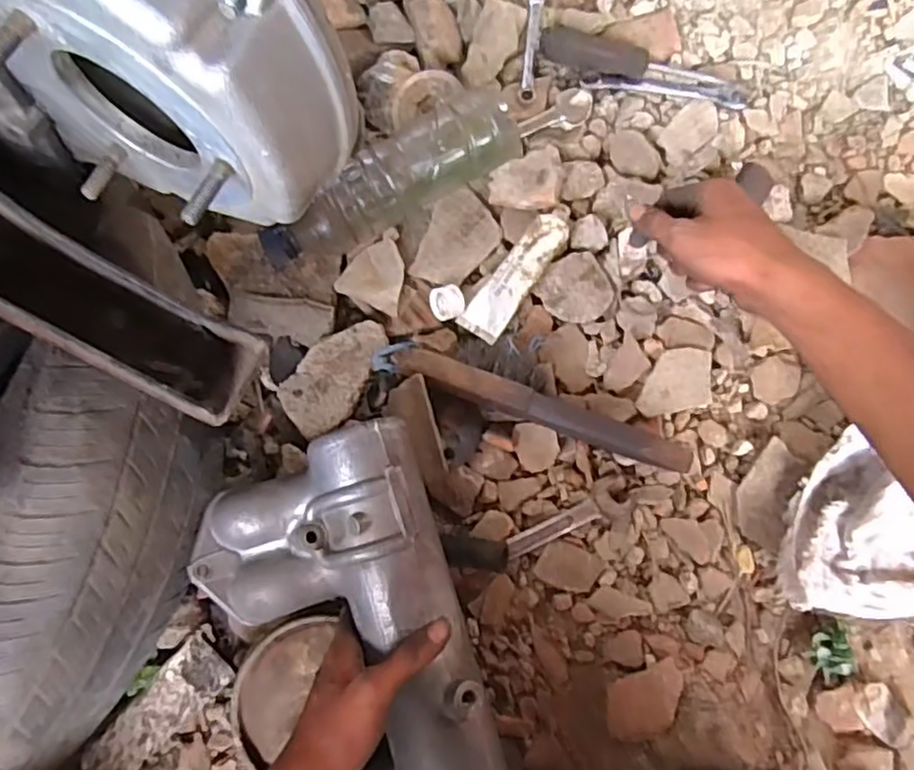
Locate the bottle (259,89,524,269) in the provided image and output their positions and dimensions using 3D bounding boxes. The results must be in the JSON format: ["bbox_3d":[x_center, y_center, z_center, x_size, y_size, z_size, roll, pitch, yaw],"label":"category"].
[{"bbox_3d":[-0.058,-0.168,0.554,0.225,0.074,0.065,-30,80,1],"label":"bottle"}]

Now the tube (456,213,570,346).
[{"bbox_3d":[0.050,-0.089,0.551,0.038,0.025,0.115,37,89,9],"label":"tube"}]

